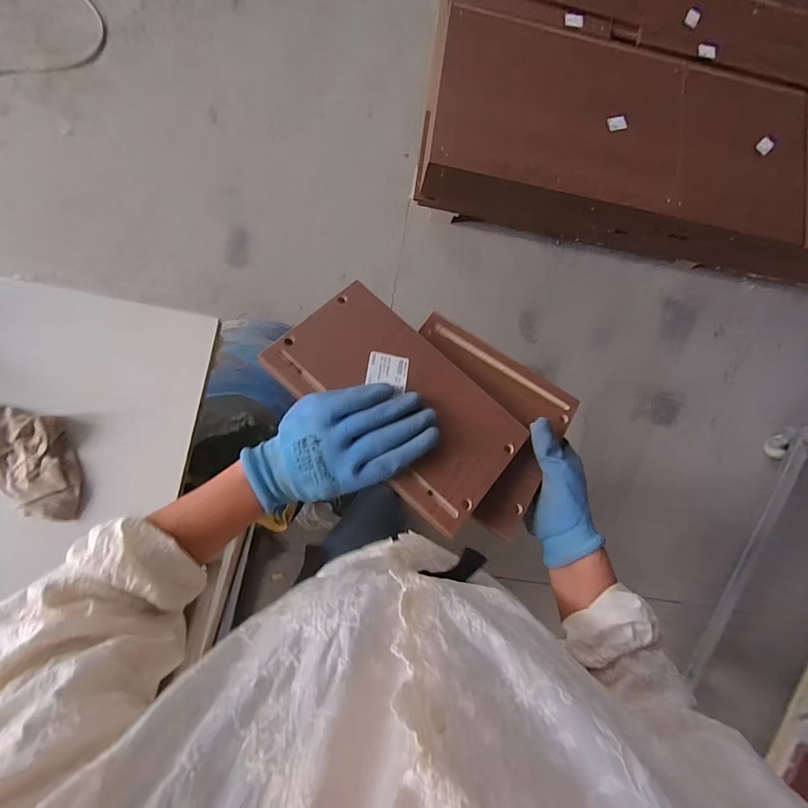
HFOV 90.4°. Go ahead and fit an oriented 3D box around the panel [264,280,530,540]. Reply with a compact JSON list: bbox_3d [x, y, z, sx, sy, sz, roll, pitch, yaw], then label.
[{"bbox_3d":[-0.004,-0.006,0.400,0.245,0.013,0.138,42,71,5],"label":"panel"}]

